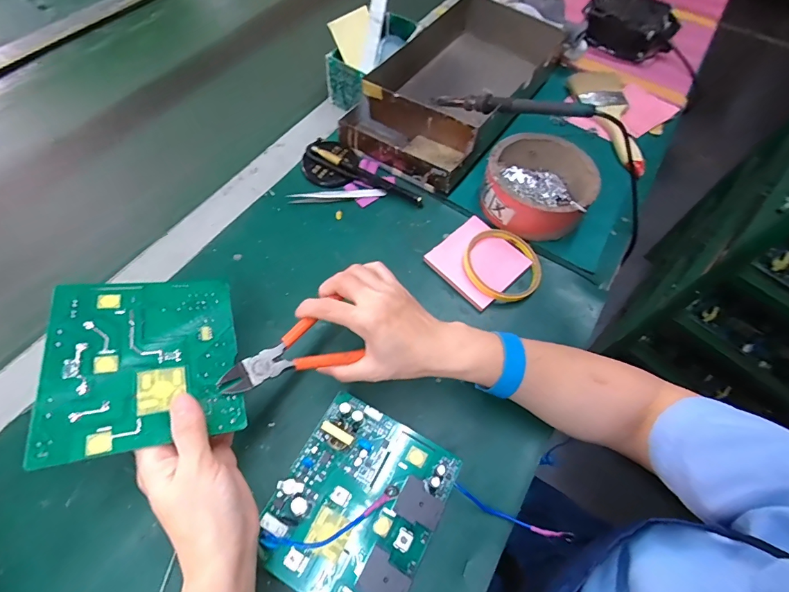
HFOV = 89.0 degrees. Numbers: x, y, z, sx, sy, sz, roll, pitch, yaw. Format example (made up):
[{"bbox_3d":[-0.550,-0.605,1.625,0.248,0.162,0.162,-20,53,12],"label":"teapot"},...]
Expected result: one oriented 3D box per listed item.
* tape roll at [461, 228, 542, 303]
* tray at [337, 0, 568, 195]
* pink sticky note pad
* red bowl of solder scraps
[{"bbox_3d":[0.116,-0.035,0.432,0.085,0.011,0.082,2,60,-3],"label":"tape roll"},{"bbox_3d":[0.088,-0.292,0.551,0.185,0.067,0.336,29,62,12],"label":"tray"},{"bbox_3d":[0.092,-0.040,0.443,0.086,0.014,0.088,41,66,18],"label":"pink sticky note pad"},{"bbox_3d":[0.168,-0.131,0.472,0.119,0.054,0.123,2,60,-3],"label":"red bowl of solder scraps"}]

